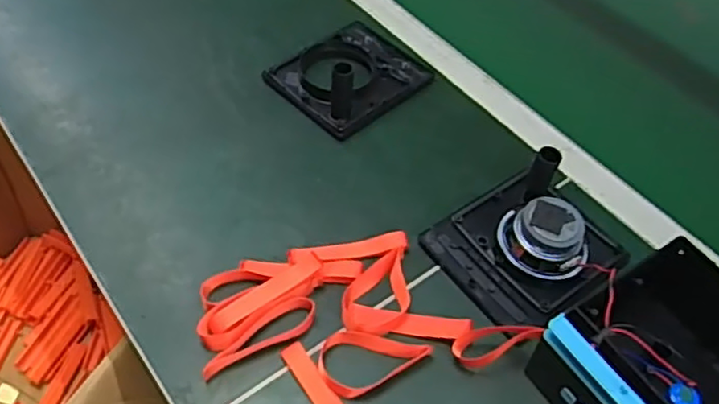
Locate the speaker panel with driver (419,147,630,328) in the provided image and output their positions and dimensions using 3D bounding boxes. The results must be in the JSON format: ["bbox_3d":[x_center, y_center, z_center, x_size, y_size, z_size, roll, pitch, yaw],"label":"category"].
[{"bbox_3d":[0.139,0.026,0.525,0.139,0.052,0.112,-25,58,-23],"label":"speaker panel with driver"}]

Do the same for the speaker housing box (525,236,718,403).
[{"bbox_3d":[0.213,0.112,0.449,0.151,0.075,0.121,-26,58,-24],"label":"speaker housing box"}]

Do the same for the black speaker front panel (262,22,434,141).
[{"bbox_3d":[-0.006,-0.143,0.647,0.140,0.059,0.117,-33,61,-28],"label":"black speaker front panel"}]

